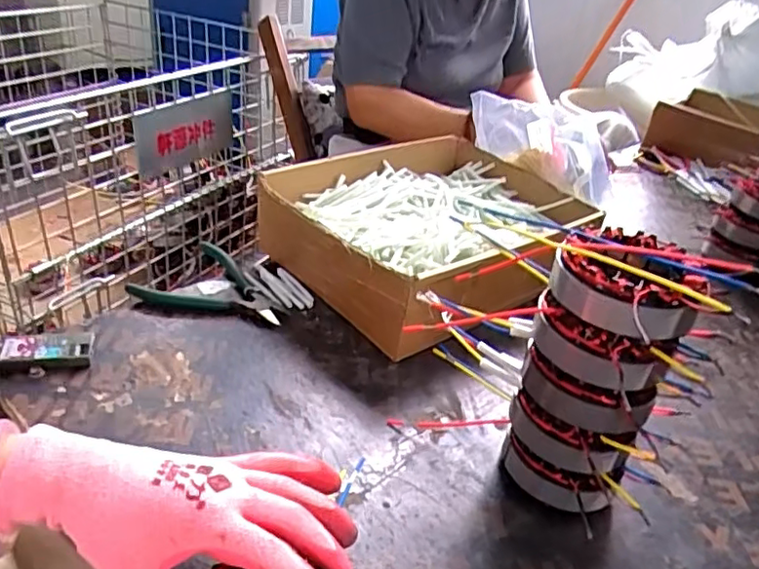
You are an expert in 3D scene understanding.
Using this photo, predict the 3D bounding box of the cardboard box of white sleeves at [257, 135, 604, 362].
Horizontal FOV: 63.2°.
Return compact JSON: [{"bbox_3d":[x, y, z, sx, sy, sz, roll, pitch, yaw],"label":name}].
[{"bbox_3d":[0.069,-0.061,0.685,0.325,0.083,0.282,-23,42,-39],"label":"cardboard box of white sleeves"}]

